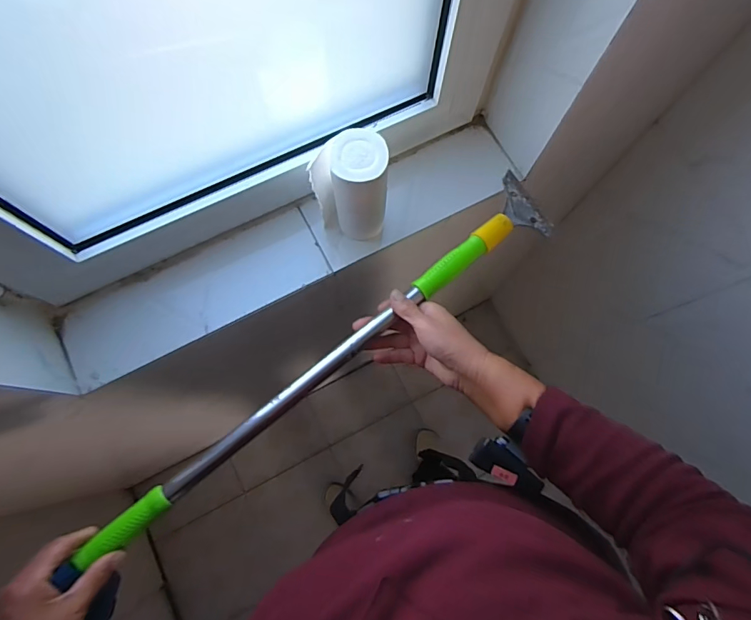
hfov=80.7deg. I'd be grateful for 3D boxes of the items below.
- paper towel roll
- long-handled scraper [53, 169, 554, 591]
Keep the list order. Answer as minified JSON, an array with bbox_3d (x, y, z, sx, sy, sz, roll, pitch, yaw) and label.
[{"bbox_3d":[-0.025,-0.140,0.528,0.077,0.146,0.063,30,77,9],"label":"paper towel roll"},{"bbox_3d":[-0.039,0.049,0.488,0.631,0.031,0.069,-38,77,-13],"label":"long-handled scraper"}]

